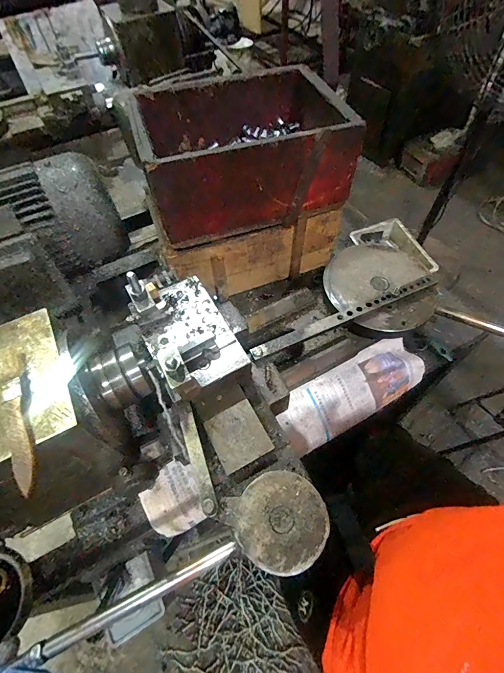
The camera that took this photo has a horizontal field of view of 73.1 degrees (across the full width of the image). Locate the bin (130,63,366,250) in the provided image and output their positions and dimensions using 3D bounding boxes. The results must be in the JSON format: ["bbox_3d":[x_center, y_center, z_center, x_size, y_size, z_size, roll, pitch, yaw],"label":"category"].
[{"bbox_3d":[-0.016,-0.340,0.619,0.343,0.151,0.248,-17,58,-8],"label":"bin"}]

